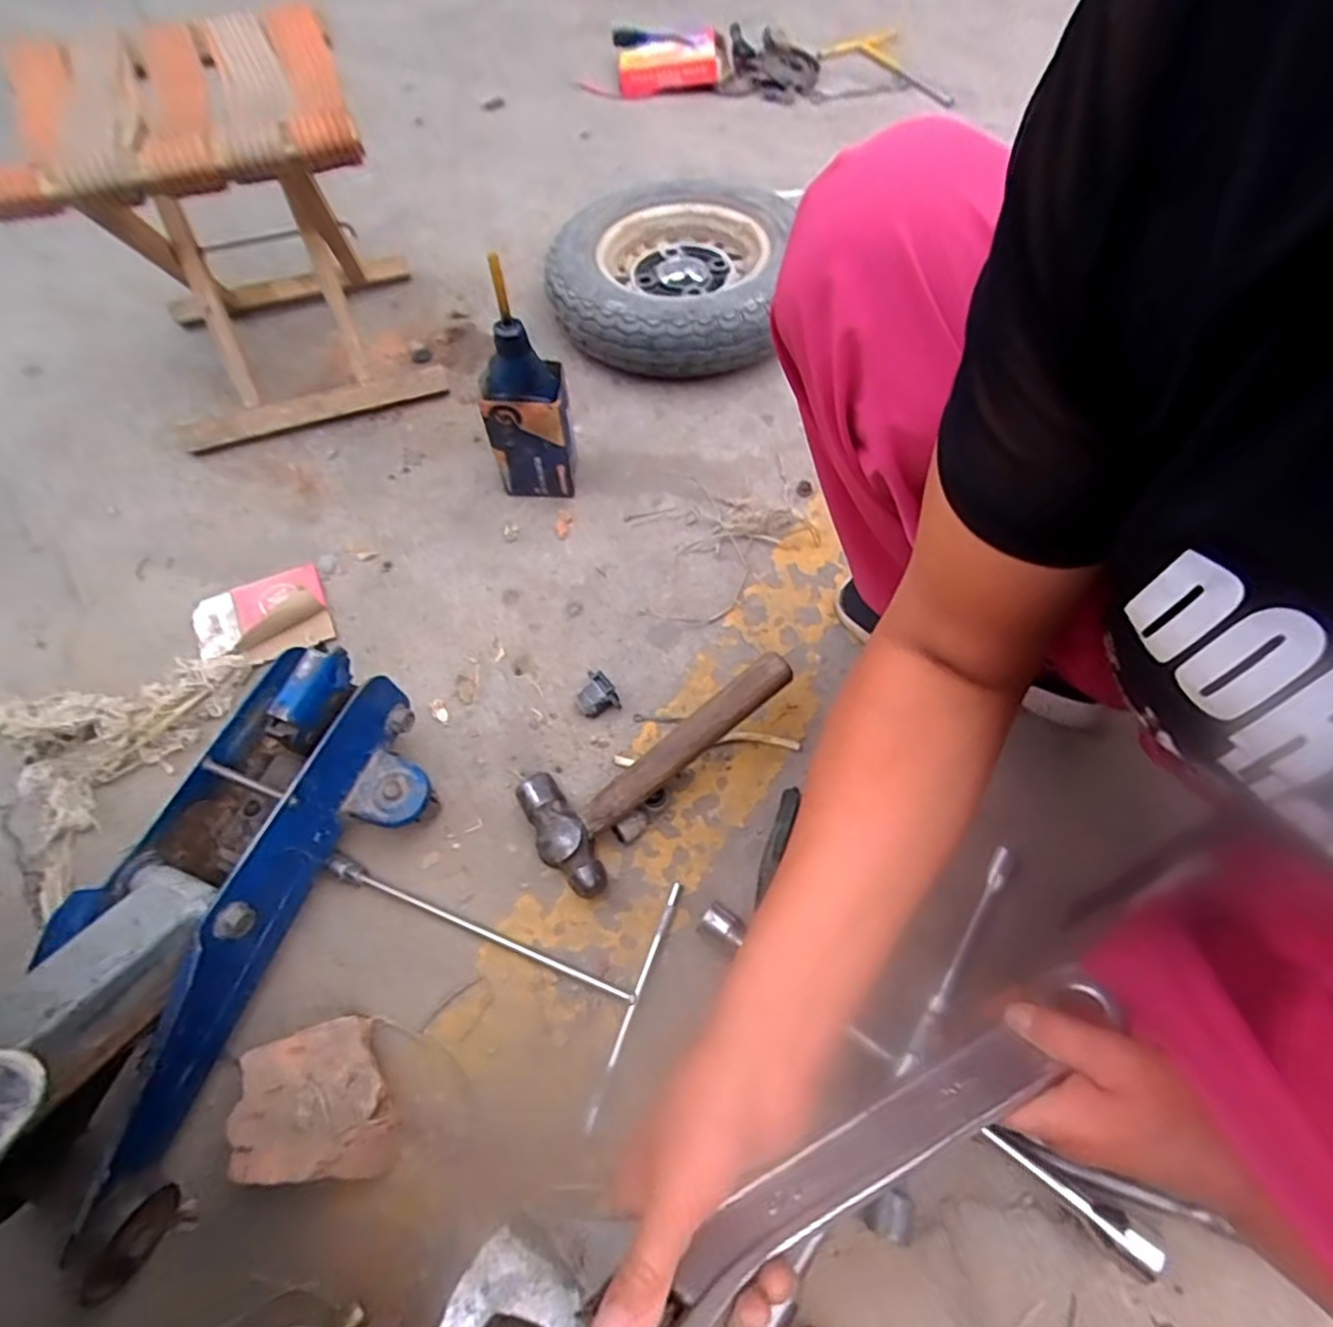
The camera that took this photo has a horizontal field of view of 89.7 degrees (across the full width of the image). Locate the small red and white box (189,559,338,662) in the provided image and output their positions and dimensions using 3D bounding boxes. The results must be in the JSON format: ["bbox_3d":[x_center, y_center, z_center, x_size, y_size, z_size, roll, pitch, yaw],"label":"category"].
[{"bbox_3d":[-0.400,-0.048,0.660,0.118,0.026,0.098,-21,64,-11],"label":"small red and white box"}]

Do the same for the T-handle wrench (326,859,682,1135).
[{"bbox_3d":[-0.143,0.204,0.523,0.267,0.013,0.166,20,64,10],"label":"T-handle wrench"}]

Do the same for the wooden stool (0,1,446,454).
[{"bbox_3d":[-0.454,-0.467,0.717,0.300,0.331,0.266,-15,63,-8],"label":"wooden stool"}]

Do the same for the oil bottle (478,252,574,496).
[{"bbox_3d":[-0.139,-0.252,0.664,0.085,0.210,0.060,-7,63,-4],"label":"oil bottle"}]

